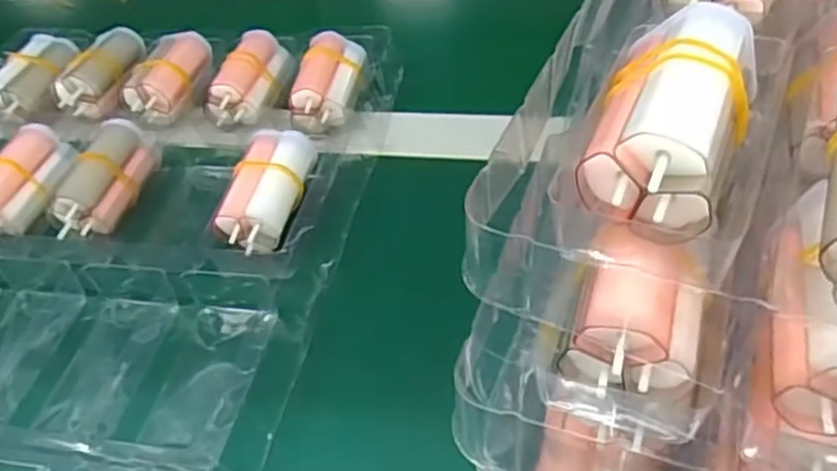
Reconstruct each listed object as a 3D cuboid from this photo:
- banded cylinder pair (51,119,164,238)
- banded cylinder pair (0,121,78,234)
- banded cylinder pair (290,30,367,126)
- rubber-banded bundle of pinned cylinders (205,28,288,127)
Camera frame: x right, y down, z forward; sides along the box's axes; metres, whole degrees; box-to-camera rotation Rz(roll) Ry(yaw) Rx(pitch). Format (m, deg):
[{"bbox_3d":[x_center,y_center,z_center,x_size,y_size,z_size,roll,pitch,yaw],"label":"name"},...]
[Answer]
[{"bbox_3d":[-0.169,-0.031,0.370,0.031,0.027,0.070,7,57,15],"label":"banded cylinder pair"},{"bbox_3d":[-0.220,-0.031,0.375,0.025,0.032,0.068,7,49,17],"label":"banded cylinder pair"},{"bbox_3d":[-0.052,-0.095,0.405,0.035,0.026,0.061,0,47,10],"label":"banded cylinder pair"},{"bbox_3d":[-0.103,-0.099,0.419,0.035,0.022,0.070,9,60,17],"label":"rubber-banded bundle of pinned cylinders"}]

